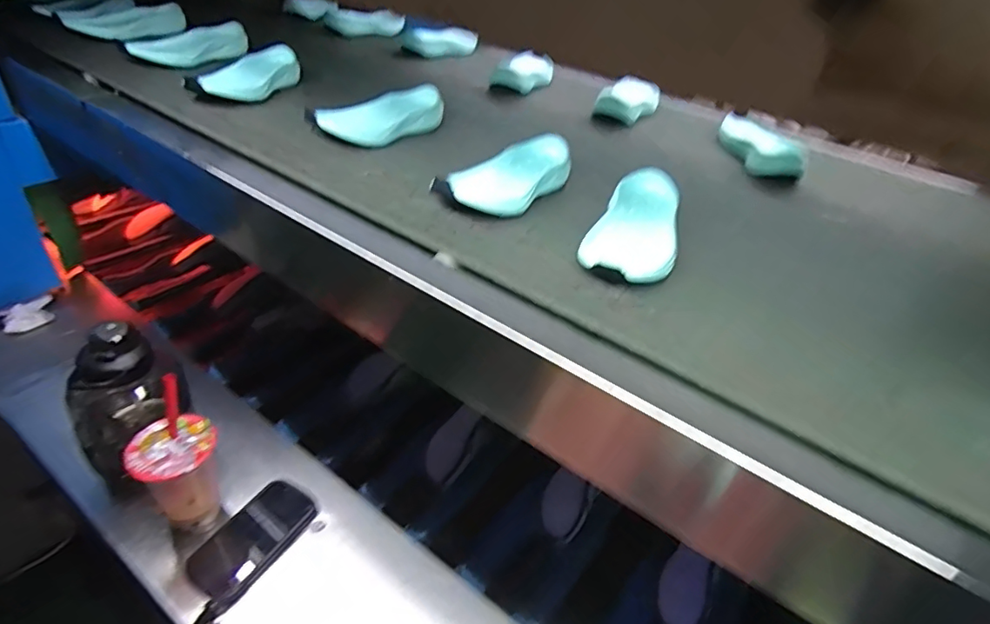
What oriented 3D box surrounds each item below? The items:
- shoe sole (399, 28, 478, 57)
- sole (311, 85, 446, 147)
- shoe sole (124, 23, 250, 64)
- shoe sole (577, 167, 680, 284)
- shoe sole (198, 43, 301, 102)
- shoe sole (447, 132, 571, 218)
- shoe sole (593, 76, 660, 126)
[{"bbox_3d":[-0.103,-0.563,1.129,0.190,0.038,0.070,-20,45,-31],"label":"shoe sole"},{"bbox_3d":[-0.149,-0.253,0.707,0.070,0.048,0.185,28,49,30],"label":"sole"},{"bbox_3d":[-0.492,-0.429,0.879,0.181,0.043,0.085,-22,45,-22],"label":"shoe sole"},{"bbox_3d":[0.138,-0.084,0.535,0.083,0.045,0.192,11,43,15],"label":"shoe sole"},{"bbox_3d":[-0.349,-0.341,0.786,0.105,0.046,0.173,7,37,0],"label":"shoe sole"},{"bbox_3d":[0.020,-0.148,0.600,0.068,0.043,0.190,22,46,25],"label":"shoe sole"},{"bbox_3d":[0.235,-0.369,0.941,0.085,0.028,0.204,19,39,16],"label":"shoe sole"}]

